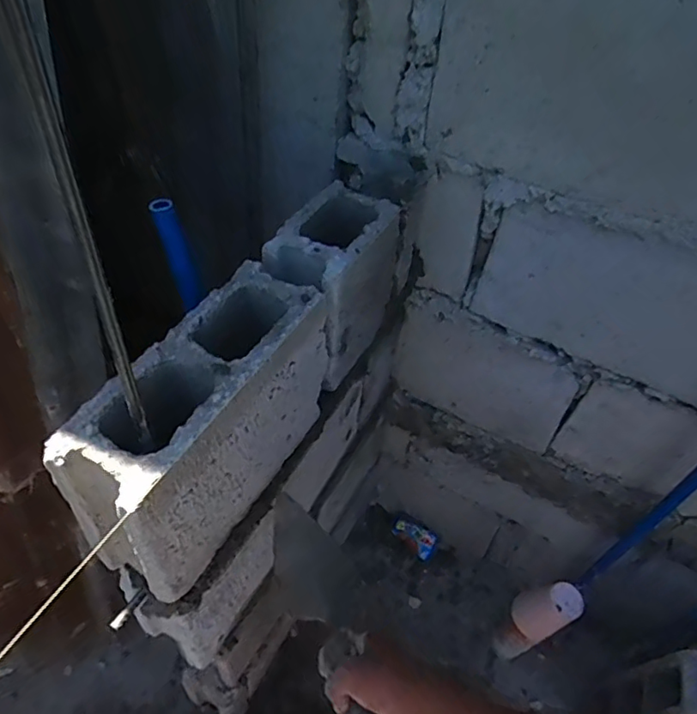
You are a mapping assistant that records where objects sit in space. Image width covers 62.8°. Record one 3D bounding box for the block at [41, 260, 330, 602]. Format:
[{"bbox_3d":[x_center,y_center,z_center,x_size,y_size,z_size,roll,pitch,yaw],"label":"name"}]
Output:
[{"bbox_3d":[-0.131,0.063,0.561,0.101,0.186,0.282,25,51,15],"label":"block"}]

